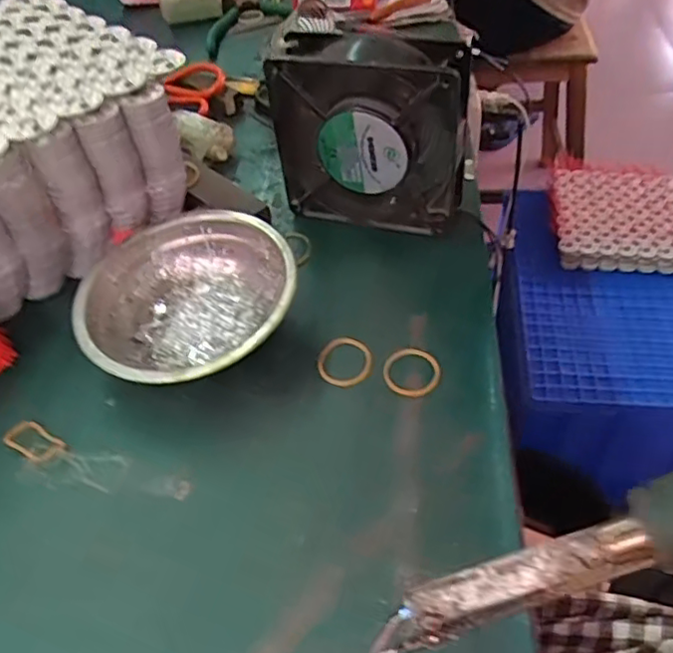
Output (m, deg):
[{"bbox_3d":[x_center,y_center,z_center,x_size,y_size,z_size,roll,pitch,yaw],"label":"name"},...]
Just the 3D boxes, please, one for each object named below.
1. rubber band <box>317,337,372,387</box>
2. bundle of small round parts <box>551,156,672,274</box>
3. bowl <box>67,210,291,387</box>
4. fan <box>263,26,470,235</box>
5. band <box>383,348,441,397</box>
[{"bbox_3d":[0.005,0.019,0.370,0.032,0.005,0.035,4,48,9],"label":"rubber band"},{"bbox_3d":[0.503,-0.202,1.116,0.229,0.032,0.237,6,57,9],"label":"bundle of small round parts"},{"bbox_3d":[-0.087,-0.011,0.380,0.124,0.045,0.124,-3,48,3],"label":"bowl"},{"bbox_3d":[0.023,-0.125,0.421,0.121,0.124,0.047,12,50,16],"label":"fan"},{"bbox_3d":[0.043,0.025,0.361,0.032,0.005,0.034,-3,48,3],"label":"band"}]

